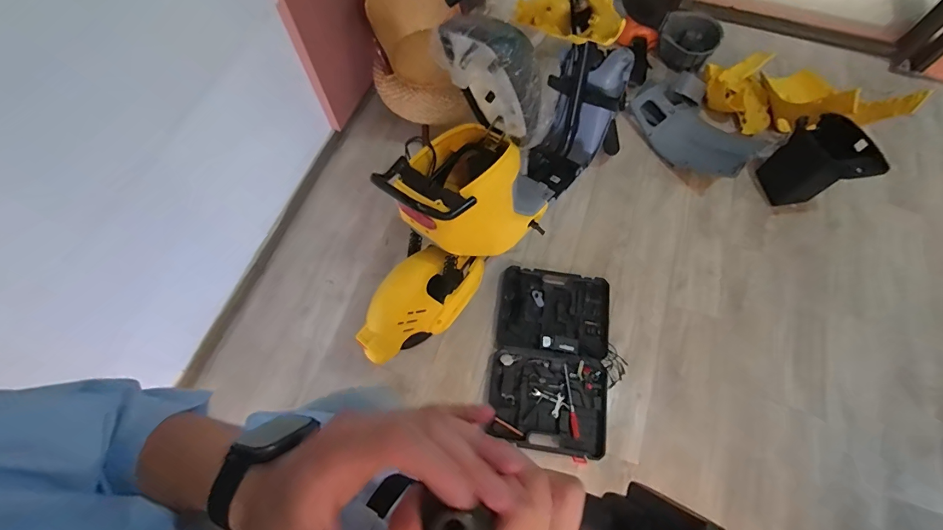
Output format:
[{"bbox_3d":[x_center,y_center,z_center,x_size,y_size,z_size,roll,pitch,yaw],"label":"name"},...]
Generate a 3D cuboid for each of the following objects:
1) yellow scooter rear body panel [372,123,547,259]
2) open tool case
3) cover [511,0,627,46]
[{"bbox_3d":[-0.027,-0.216,1.289,0.444,0.388,0.312,-35,71,-14],"label":"yellow scooter rear body panel"},{"bbox_3d":[0.317,0.343,1.541,0.466,0.074,0.665,8,67,4],"label":"open tool case"},{"bbox_3d":[0.291,-0.746,1.212,0.346,0.159,0.131,27,69,12],"label":"cover"}]

